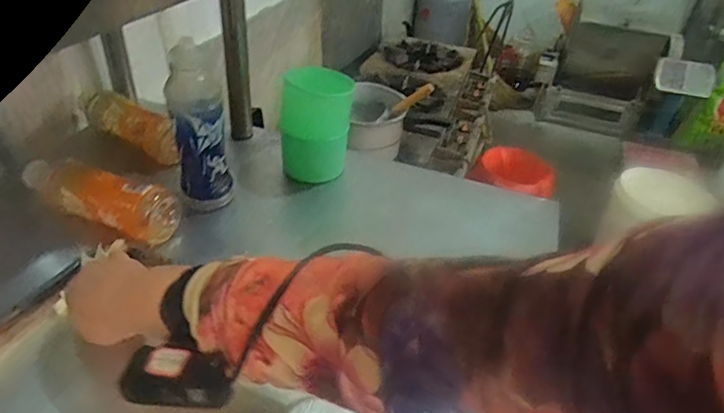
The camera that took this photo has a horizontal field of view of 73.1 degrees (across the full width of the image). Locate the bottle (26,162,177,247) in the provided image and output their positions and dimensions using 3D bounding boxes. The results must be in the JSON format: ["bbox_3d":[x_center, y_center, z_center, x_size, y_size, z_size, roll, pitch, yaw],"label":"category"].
[{"bbox_3d":[-0.346,-0.017,0.628,0.220,0.071,0.062,14,39,10],"label":"bottle"}]

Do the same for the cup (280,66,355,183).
[{"bbox_3d":[-0.067,-0.117,0.732,0.101,0.166,0.083,1,38,-6],"label":"cup"}]

